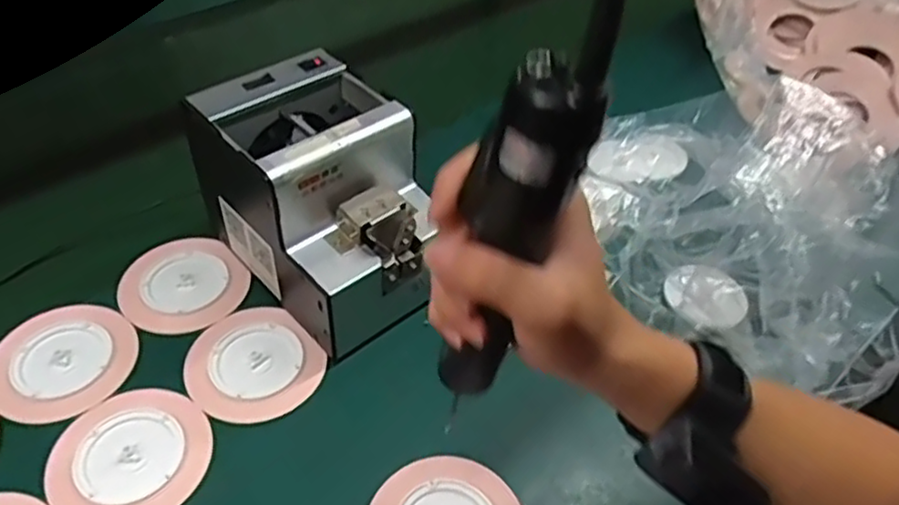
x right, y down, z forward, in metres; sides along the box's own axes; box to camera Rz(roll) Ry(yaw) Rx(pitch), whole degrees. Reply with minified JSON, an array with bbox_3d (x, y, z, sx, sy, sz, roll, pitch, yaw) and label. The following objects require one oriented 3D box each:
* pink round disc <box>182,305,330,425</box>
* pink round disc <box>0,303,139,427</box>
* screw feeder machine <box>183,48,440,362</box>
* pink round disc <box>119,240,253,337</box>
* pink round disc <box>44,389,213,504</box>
[{"bbox_3d":[-0.146,0.082,0.505,0.091,0.004,0.097,2,46,-2],"label":"pink round disc"},{"bbox_3d":[-0.284,0.078,0.499,0.098,0.004,0.101,2,46,-2],"label":"pink round disc"},{"bbox_3d":[-0.093,-0.039,0.530,0.139,0.142,0.177,-34,56,-30],"label":"screw feeder machine"},{"bbox_3d":[-0.217,0.024,0.554,0.093,0.005,0.098,2,46,-2],"label":"pink round disc"},{"bbox_3d":[-0.211,0.134,0.451,0.097,0.004,0.096,2,46,-2],"label":"pink round disc"}]

